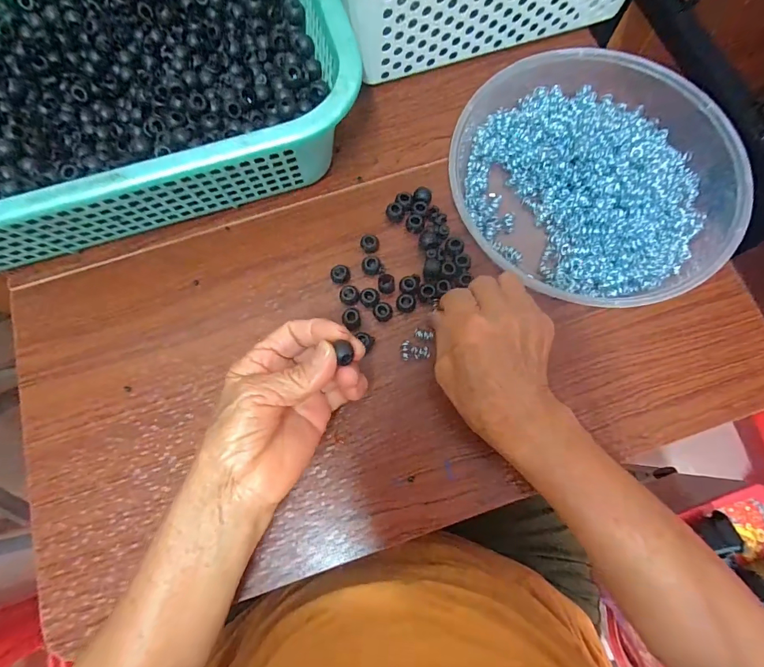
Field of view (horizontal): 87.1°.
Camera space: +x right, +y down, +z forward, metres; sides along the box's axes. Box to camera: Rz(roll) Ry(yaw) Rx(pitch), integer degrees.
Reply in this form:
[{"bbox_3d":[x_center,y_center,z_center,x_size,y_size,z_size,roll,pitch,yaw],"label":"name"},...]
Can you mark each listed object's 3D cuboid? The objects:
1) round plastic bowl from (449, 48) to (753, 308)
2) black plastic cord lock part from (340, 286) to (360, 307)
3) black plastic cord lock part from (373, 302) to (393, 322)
[{"bbox_3d":[0.169,-0.131,0.328,0.216,0.037,0.206,0,76,1],"label":"round plastic bowl"},{"bbox_3d":[-0.026,-0.031,0.326,0.015,0.009,0.015,0,76,1],"label":"black plastic cord lock part"},{"bbox_3d":[0.001,-0.017,0.321,0.015,0.011,0.013,-4,76,0],"label":"black plastic cord lock part"}]

